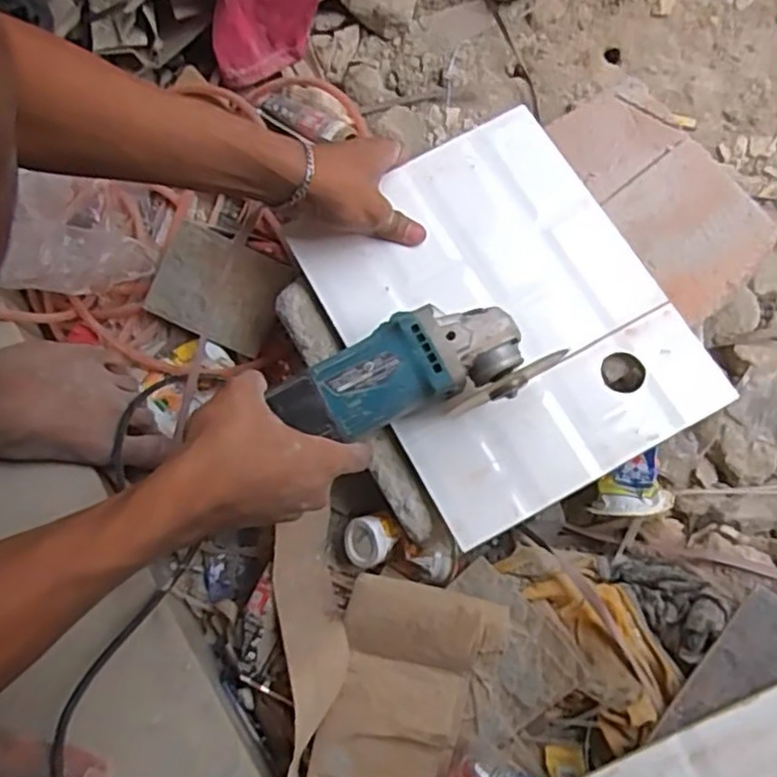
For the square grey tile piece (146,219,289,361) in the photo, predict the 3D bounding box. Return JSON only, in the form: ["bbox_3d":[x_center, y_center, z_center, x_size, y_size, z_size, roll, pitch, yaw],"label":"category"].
[{"bbox_3d":[-0.164,-0.096,0.670,0.117,0.008,0.096,25,95,-2],"label":"square grey tile piece"}]

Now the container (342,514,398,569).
[{"bbox_3d":[-0.012,0.126,0.592,0.049,0.037,0.040,-43,69,27],"label":"container"}]

